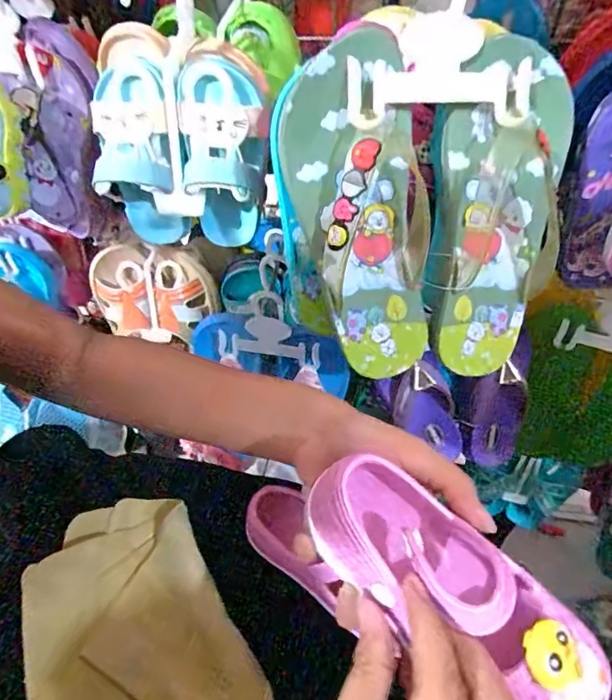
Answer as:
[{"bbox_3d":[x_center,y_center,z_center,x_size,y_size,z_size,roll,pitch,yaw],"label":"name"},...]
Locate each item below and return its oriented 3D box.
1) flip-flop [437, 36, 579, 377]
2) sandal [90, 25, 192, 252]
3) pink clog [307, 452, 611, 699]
[{"bbox_3d":[0.126,-0.084,0.310,0.077,0.204,0.030,6,17,8],"label":"flip-flop"},{"bbox_3d":[-0.133,-0.159,0.358,0.058,0.156,0.052,3,24,6],"label":"sandal"},{"bbox_3d":[0.066,0.103,0.208,0.139,0.046,0.054,33,60,19],"label":"pink clog"}]

